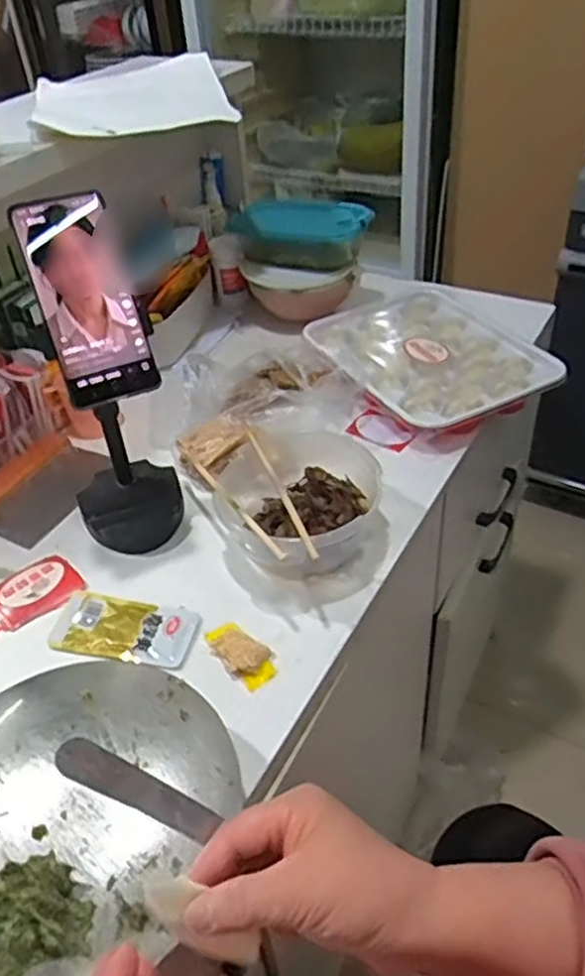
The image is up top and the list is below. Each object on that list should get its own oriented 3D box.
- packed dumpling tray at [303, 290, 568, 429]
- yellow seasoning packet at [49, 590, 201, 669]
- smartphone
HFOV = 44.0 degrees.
[{"bbox_3d":[0.163,-0.178,0.919,0.241,0.036,0.297,-21,43,-18],"label":"packed dumpling tray"},{"bbox_3d":[-0.146,0.122,0.637,0.122,0.010,0.064,5,42,12],"label":"yellow seasoning packet"},{"bbox_3d":[-0.162,-0.148,0.573,0.072,0.159,0.014,-21,9,-18],"label":"smartphone"}]

